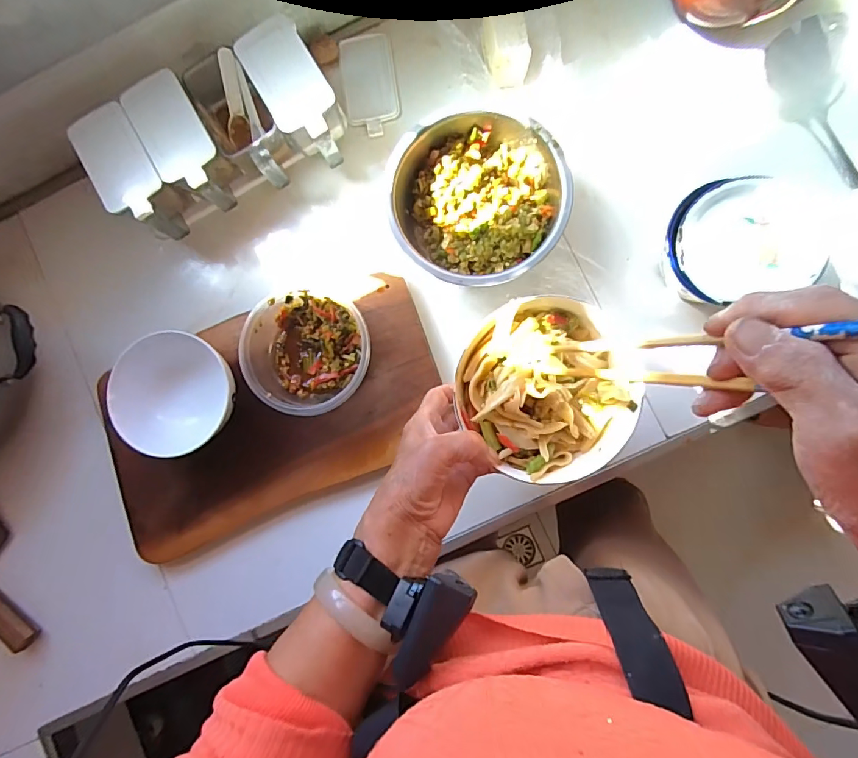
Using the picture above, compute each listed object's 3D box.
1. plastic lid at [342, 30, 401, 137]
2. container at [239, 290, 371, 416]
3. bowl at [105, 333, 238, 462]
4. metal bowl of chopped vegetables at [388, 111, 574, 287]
[{"bbox_3d":[-0.071,-0.354,0.555,0.062,0.006,0.124,-8,86,4],"label":"plastic lid"},{"bbox_3d":[-0.133,-0.029,0.496,0.140,0.045,0.123,20,88,6],"label":"container"},{"bbox_3d":[-0.266,0.019,0.495,0.131,0.056,0.123,27,89,6],"label":"bowl"},{"bbox_3d":[0.052,-0.183,0.497,0.173,0.074,0.175,0,86,5],"label":"metal bowl of chopped vegetables"}]

